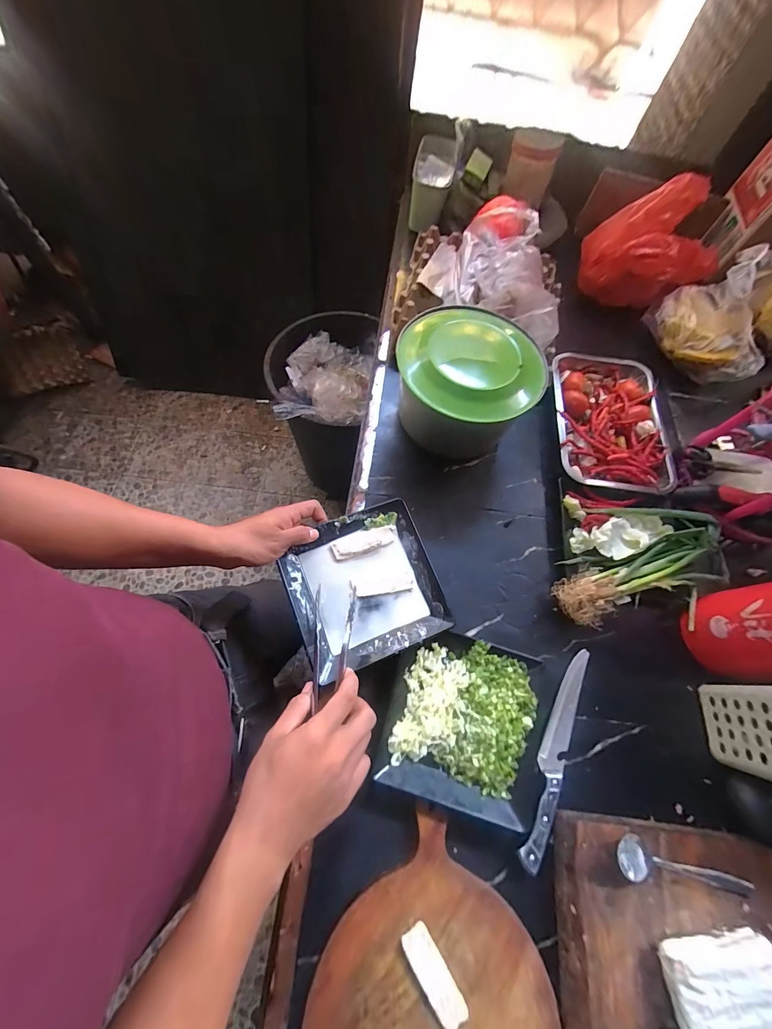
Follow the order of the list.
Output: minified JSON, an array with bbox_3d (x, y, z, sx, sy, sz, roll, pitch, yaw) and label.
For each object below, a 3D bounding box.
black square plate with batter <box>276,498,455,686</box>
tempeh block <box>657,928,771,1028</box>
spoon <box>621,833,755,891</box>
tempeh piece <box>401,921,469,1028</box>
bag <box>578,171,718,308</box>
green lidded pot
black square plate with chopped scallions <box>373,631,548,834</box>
[{"bbox_3d":[-0.028,0.096,0.478,0.195,0.038,0.190,-21,69,-10],"label":"black square plate with batter"},{"bbox_3d":[0.348,0.491,0.352,0.115,0.030,0.088,-4,68,-6],"label":"tempeh block"},{"bbox_3d":[0.337,0.408,0.391,0.162,0.027,0.039,18,68,3],"label":"spoon"},{"bbox_3d":[0.050,0.481,0.361,0.029,0.009,0.085,-31,73,-15],"label":"tempeh piece"},{"bbox_3d":[0.611,-0.588,0.769,0.296,0.171,0.141,-11,69,-9],"label":"bag"},{"bbox_3d":[0.133,-0.217,0.589,0.204,0.148,0.226,-9,69,-8],"label":"green lidded pot"},{"bbox_3d":[0.110,0.269,0.459,0.207,0.052,0.191,16,68,2],"label":"black square plate with chopped scallions"}]

